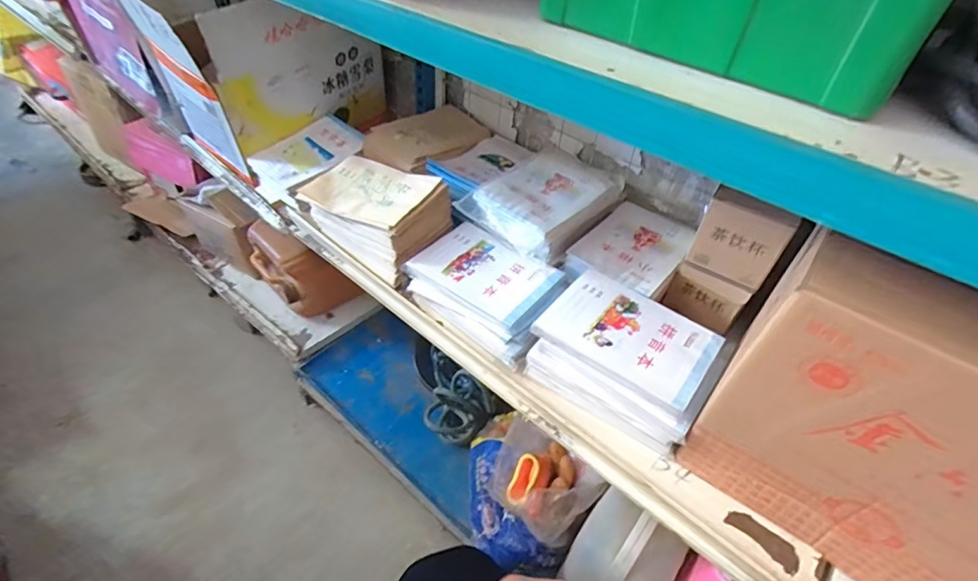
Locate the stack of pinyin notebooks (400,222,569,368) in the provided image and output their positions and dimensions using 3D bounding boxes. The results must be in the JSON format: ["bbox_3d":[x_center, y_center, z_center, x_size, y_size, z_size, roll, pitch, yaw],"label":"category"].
[{"bbox_3d":[-0.005,-0.007,0.688,0.203,0.059,0.142,31,49,23],"label":"stack of pinyin notebooks"}]

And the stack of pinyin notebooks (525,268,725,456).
[{"bbox_3d":[0.165,0.080,0.587,0.193,0.076,0.138,30,49,22],"label":"stack of pinyin notebooks"}]

